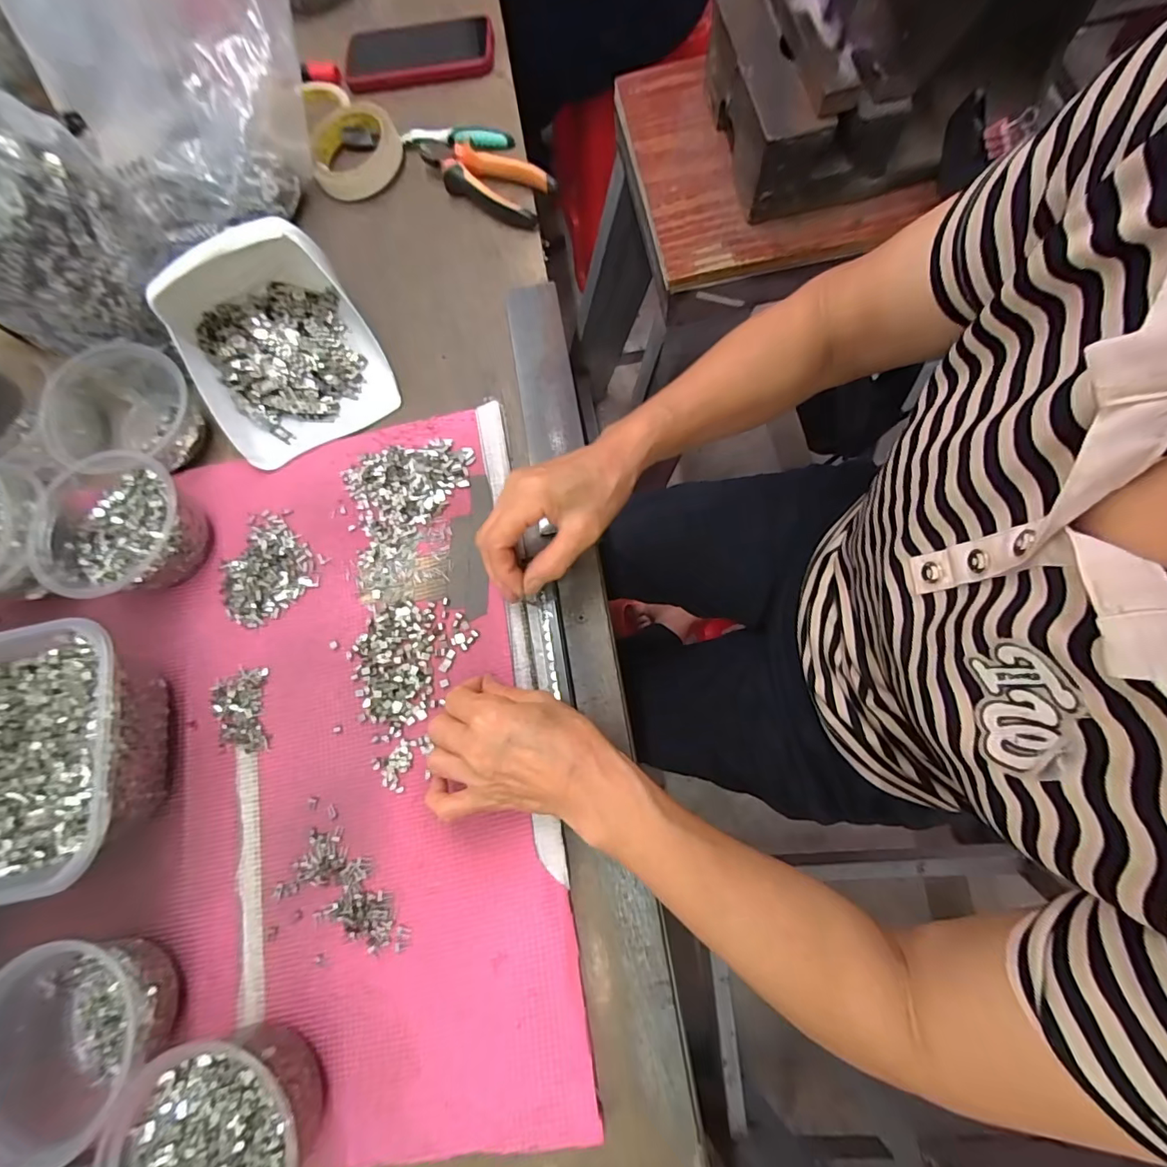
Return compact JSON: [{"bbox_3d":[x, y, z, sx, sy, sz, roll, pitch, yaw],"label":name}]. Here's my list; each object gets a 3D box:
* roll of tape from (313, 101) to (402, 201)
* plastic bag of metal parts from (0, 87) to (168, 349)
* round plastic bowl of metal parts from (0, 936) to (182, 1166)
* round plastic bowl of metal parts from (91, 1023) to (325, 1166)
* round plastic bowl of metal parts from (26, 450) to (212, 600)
[{"bbox_3d":[-0.245,-0.462,0.523,0.093,0.036,0.095,-31,75,-2],"label":"roll of tape"},{"bbox_3d":[-0.430,-0.271,0.390,0.125,0.125,0.131,5,77,7],"label":"plastic bag of metal parts"},{"bbox_3d":[-0.322,0.286,0.314,0.097,0.069,0.113,-27,75,-2],"label":"round plastic bowl of metal parts"},{"bbox_3d":[-0.217,0.330,0.296,0.103,0.057,0.110,-1,76,6],"label":"round plastic bowl of metal parts"},{"bbox_3d":[-0.372,-0.043,0.400,0.108,0.053,0.112,-1,76,6],"label":"round plastic bowl of metal parts"}]

